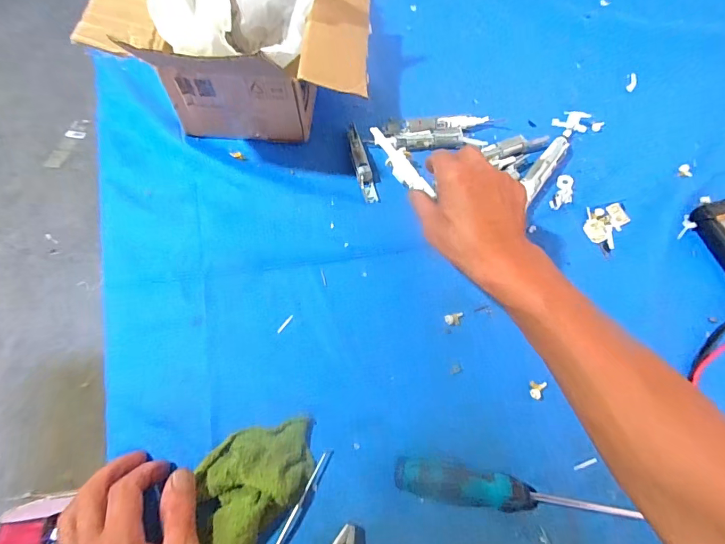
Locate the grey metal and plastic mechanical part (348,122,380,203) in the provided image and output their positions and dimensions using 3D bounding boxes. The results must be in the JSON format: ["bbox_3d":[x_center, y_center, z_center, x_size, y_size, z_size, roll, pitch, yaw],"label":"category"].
[{"bbox_3d":[-0.004,-0.135,0.496,0.017,0.017,0.114,-14,66,-6],"label":"grey metal and plastic mechanical part"}]

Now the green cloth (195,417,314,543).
[{"bbox_3d":[-0.093,0.171,0.344,0.076,0.032,0.121,40,71,17],"label":"green cloth"}]

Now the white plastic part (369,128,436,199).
[{"bbox_3d":[0.042,-0.124,0.481,0.022,0.021,0.101,-33,74,-14],"label":"white plastic part"}]

